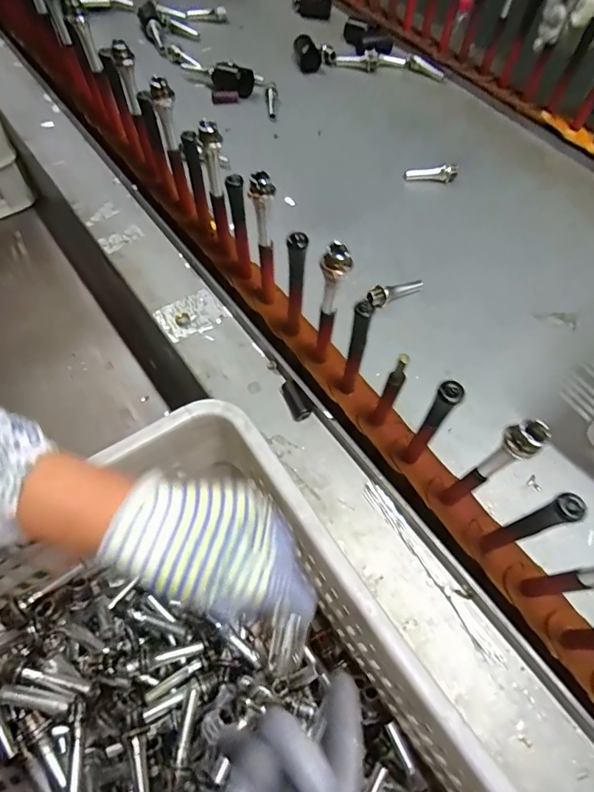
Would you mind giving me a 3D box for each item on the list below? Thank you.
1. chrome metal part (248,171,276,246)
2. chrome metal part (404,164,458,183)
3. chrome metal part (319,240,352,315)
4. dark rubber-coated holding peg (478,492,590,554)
[{"bbox_3d":[-0.034,-0.185,0.457,0.024,0.082,0.017,-2,62,-3],"label":"chrome metal part"},{"bbox_3d":[0.218,-0.359,0.737,0.081,0.023,0.022,0,62,-2],"label":"chrome metal part"},{"bbox_3d":[0.033,-0.104,0.415,0.026,0.079,0.019,7,62,1],"label":"chrome metal part"},{"bbox_3d":[0.186,0.110,0.375,0.015,0.144,0.017,-16,64,-10],"label":"dark rubber-coated holding peg"}]

